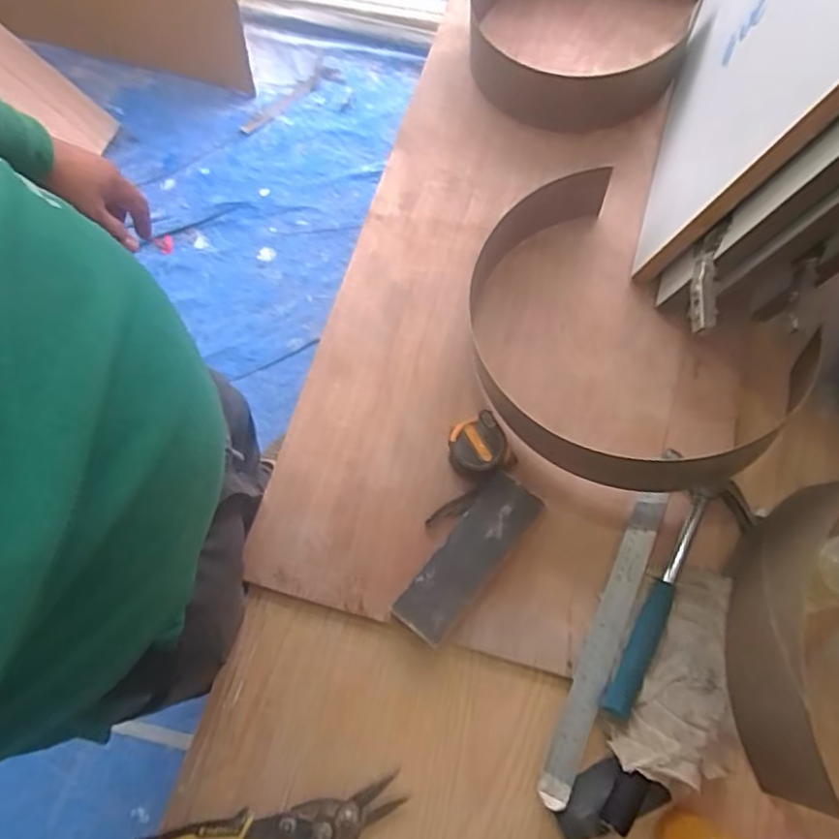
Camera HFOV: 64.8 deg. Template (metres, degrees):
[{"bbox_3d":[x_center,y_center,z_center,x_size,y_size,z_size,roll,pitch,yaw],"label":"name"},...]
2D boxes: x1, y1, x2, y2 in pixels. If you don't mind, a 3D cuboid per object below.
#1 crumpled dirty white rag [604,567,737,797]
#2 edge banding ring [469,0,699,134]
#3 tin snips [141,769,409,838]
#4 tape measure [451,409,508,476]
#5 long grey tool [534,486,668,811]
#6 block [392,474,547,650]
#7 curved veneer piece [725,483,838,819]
[{"bbox_3d":[0.251,0.232,0.590,0.089,0.030,0.189,27,73,13],"label":"crumpled dirty white rag"},{"bbox_3d":[0.210,-0.540,0.873,0.286,0.087,0.305,-1,69,4],"label":"edge banding ring"},{"bbox_3d":[-0.122,0.371,0.570,0.213,0.033,0.131,-31,70,-8],"label":"tin snips"},{"bbox_3d":[0.061,0.027,0.681,0.055,0.035,0.054,-1,69,4],"label":"tape measure"},{"bbox_3d":[0.175,0.205,0.622,0.030,0.011,0.297,22,72,12],"label":"long grey tool"},{"bbox_3d":[0.048,0.136,0.651,0.058,0.027,0.175,36,76,16],"label":"block"},{"bbox_3d":[0.324,0.178,0.578,0.082,0.070,0.275,13,71,9],"label":"curved veneer piece"}]

